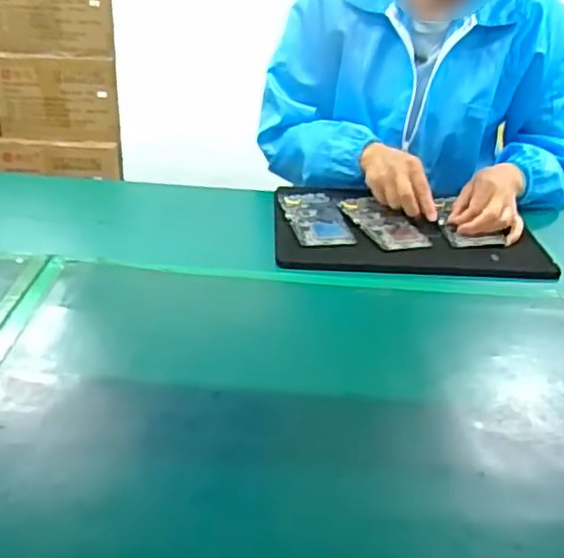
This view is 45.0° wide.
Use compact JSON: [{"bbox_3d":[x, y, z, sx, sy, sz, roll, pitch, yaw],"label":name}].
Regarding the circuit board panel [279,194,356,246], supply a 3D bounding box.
[{"bbox_3d":[0.044,-0.085,0.924,0.075,0.006,0.158,-4,31,-13],"label":"circuit board panel"}]

